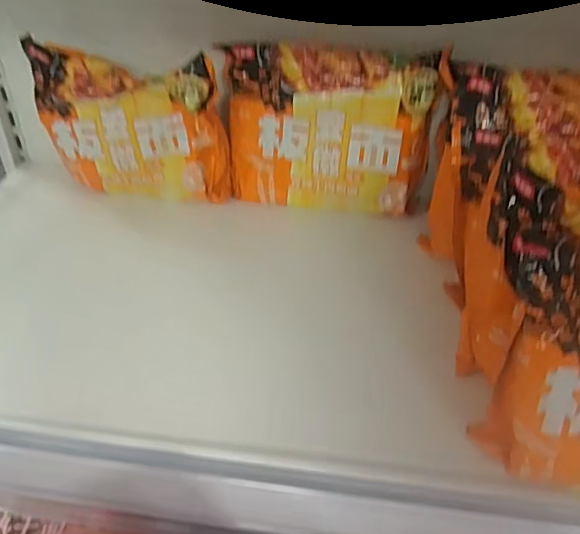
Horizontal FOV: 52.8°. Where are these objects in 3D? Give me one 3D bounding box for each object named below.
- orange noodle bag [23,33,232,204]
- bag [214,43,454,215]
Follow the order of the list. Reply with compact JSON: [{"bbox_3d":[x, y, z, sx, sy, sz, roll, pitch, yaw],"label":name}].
[{"bbox_3d":[-0.135,-0.117,0.489,0.155,0.114,0.047,13,42,16],"label":"orange noodle bag"},{"bbox_3d":[0.032,-0.112,0.479,0.172,0.123,0.040,6,40,8],"label":"bag"}]

